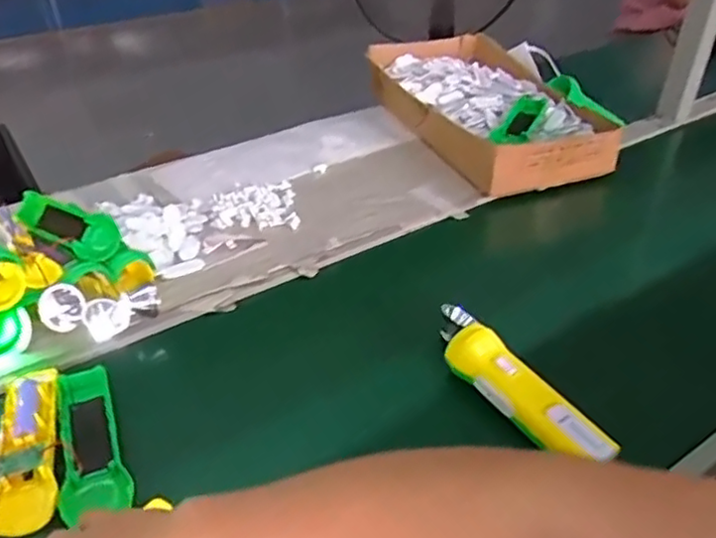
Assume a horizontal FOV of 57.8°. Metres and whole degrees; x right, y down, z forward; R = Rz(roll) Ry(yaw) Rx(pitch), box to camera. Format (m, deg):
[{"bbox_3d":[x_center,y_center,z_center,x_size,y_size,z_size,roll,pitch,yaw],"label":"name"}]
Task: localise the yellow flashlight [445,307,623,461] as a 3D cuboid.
[{"bbox_3d":[0.133,0.099,0.582,0.055,0.040,0.209,-20,39,-26],"label":"yellow flashlight"}]

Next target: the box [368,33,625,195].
[{"bbox_3d":[0.191,-0.265,1.028,0.245,0.093,0.432,-11,36,-16],"label":"box"}]

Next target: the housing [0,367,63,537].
[{"bbox_3d":[-0.274,0.145,0.540,0.051,0.026,0.163,-11,36,-15],"label":"housing"}]

